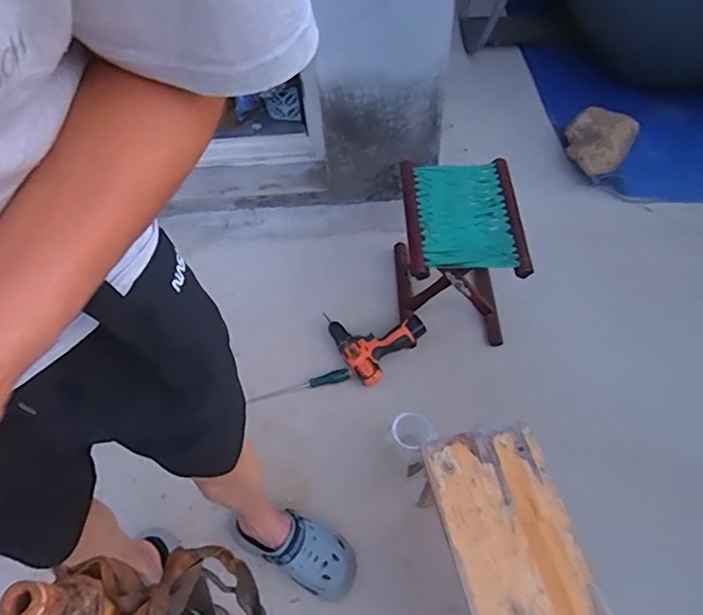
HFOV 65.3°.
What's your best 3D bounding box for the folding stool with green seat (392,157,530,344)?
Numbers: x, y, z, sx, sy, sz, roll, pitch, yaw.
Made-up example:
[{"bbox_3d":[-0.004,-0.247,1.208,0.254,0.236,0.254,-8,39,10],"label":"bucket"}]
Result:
[{"bbox_3d":[0.220,-0.118,1.183,0.233,0.270,0.266,-2,54,2],"label":"folding stool with green seat"}]

